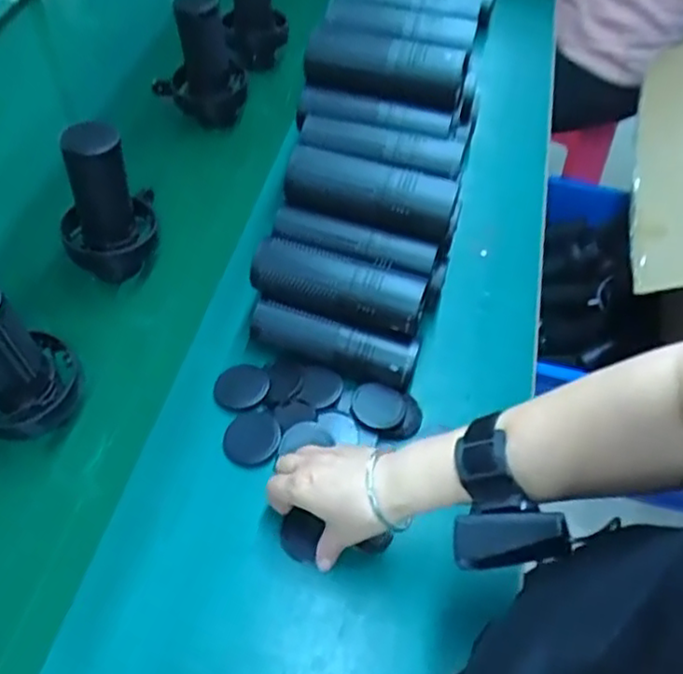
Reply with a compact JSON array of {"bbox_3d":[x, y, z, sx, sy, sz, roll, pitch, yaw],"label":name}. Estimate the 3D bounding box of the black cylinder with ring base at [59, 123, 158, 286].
[{"bbox_3d":[-0.244,-0.142,0.691,0.096,0.171,0.079,-16,55,-16],"label":"black cylinder with ring base"}]

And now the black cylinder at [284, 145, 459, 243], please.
[{"bbox_3d":[0.027,-0.137,0.644,0.166,0.061,0.058,21,54,11],"label":"black cylinder"}]

